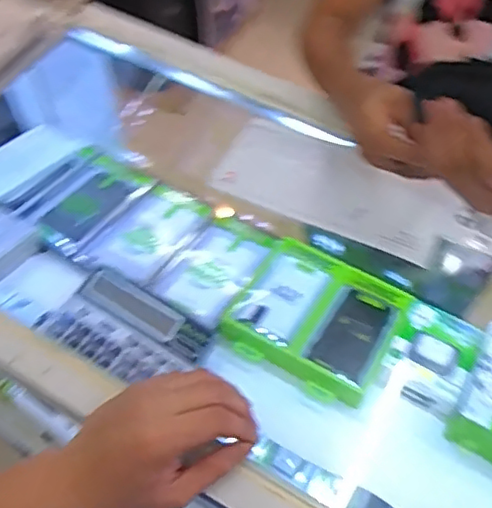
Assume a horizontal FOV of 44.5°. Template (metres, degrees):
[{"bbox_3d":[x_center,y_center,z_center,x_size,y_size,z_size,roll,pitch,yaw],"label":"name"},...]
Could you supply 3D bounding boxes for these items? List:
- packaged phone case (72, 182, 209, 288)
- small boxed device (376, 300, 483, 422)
[{"bbox_3d":[-0.137,-0.032,0.851,0.111,0.007,0.181,22,48,18],"label":"packaged phone case"},{"bbox_3d":[0.230,0.126,0.746,0.093,0.025,0.138,27,62,16],"label":"small boxed device"}]

